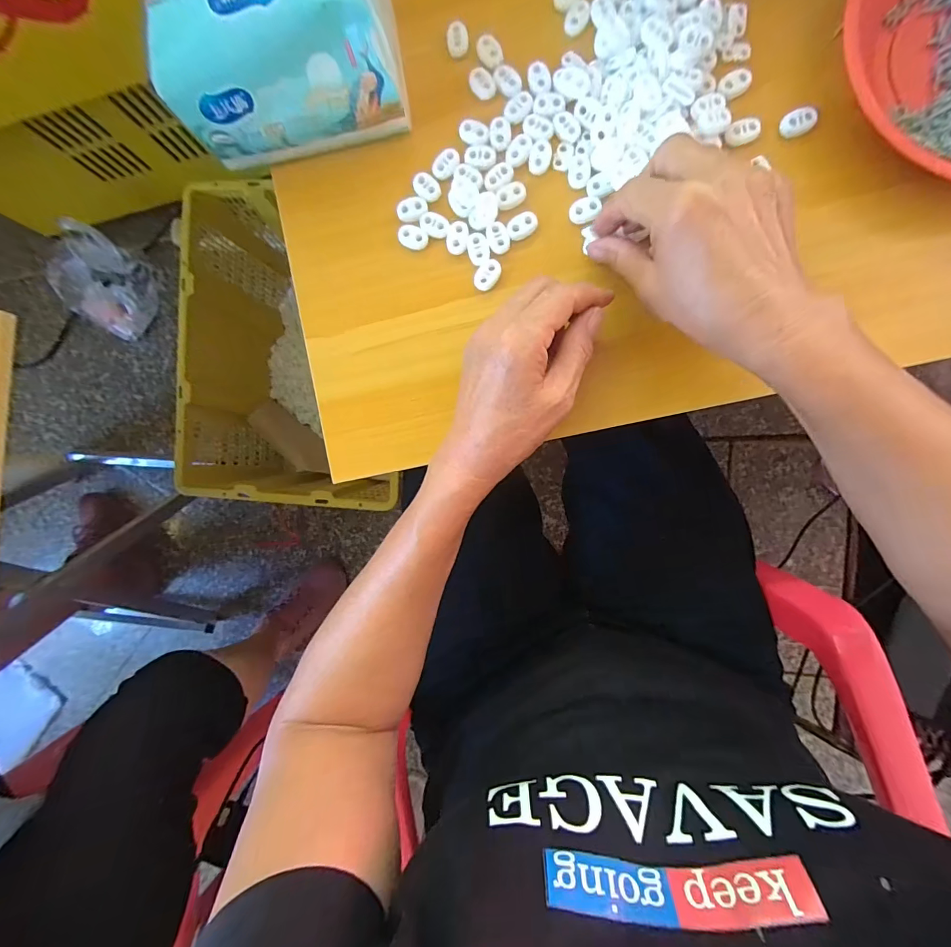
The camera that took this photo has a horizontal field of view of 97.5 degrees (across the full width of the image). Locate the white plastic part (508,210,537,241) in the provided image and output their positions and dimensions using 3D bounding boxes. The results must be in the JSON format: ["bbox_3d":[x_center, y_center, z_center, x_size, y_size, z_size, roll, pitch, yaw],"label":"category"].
[{"bbox_3d":[0.034,-0.178,0.299,0.022,0.004,0.015,-35,88,4],"label":"white plastic part"}]

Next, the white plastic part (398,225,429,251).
[{"bbox_3d":[-0.046,-0.173,0.306,0.022,0.004,0.015,27,93,4],"label":"white plastic part"}]

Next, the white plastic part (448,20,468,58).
[{"bbox_3d":[-0.013,-0.314,0.302,0.015,0.006,0.020,-2,90,4],"label":"white plastic part"}]

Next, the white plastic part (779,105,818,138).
[{"bbox_3d":[0.220,-0.240,0.285,0.019,0.008,0.016,-29,88,4],"label":"white plastic part"}]

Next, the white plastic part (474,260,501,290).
[{"bbox_3d":[0.008,-0.144,0.302,0.016,0.004,0.022,27,93,4],"label":"white plastic part"}]

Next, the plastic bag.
[{"bbox_3d":[-0.766,-0.391,0.862,0.210,0.119,0.176,31,93,4],"label":"plastic bag"}]

